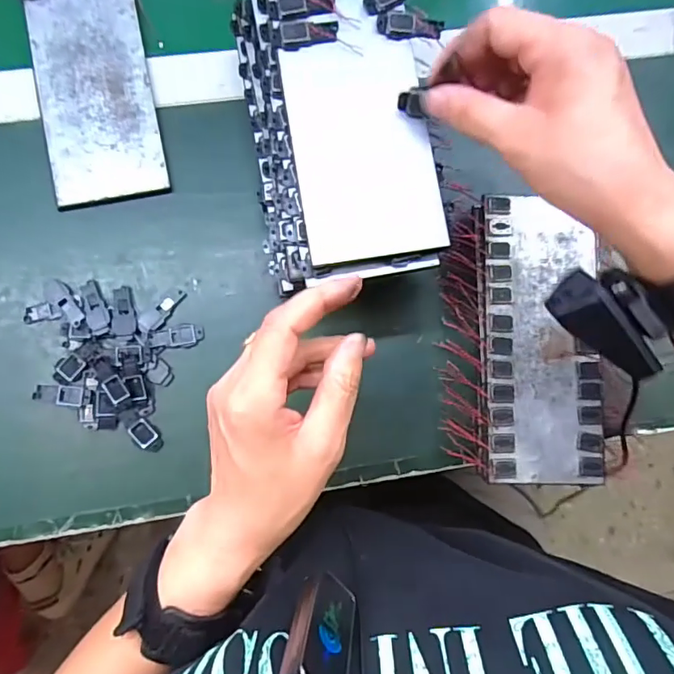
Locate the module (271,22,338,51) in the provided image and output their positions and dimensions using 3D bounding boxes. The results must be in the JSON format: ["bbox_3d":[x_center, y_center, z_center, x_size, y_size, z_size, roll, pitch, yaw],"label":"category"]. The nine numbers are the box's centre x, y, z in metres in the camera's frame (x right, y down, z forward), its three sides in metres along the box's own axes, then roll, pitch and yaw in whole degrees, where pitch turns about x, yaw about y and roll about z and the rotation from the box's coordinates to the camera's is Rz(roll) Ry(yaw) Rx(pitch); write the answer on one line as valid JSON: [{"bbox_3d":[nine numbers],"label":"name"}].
[{"bbox_3d":[-0.018,-0.177,0.294,0.038,0.004,0.016,-5,85,-4],"label":"module"}]

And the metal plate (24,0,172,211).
[{"bbox_3d":[-0.182,-0.197,0.377,0.081,0.007,0.196,-12,85,-5],"label":"metal plate"}]

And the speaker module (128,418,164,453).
[{"bbox_3d":[-0.133,0.070,0.352,0.015,0.006,0.025,-44,89,-7],"label":"speaker module"}]

